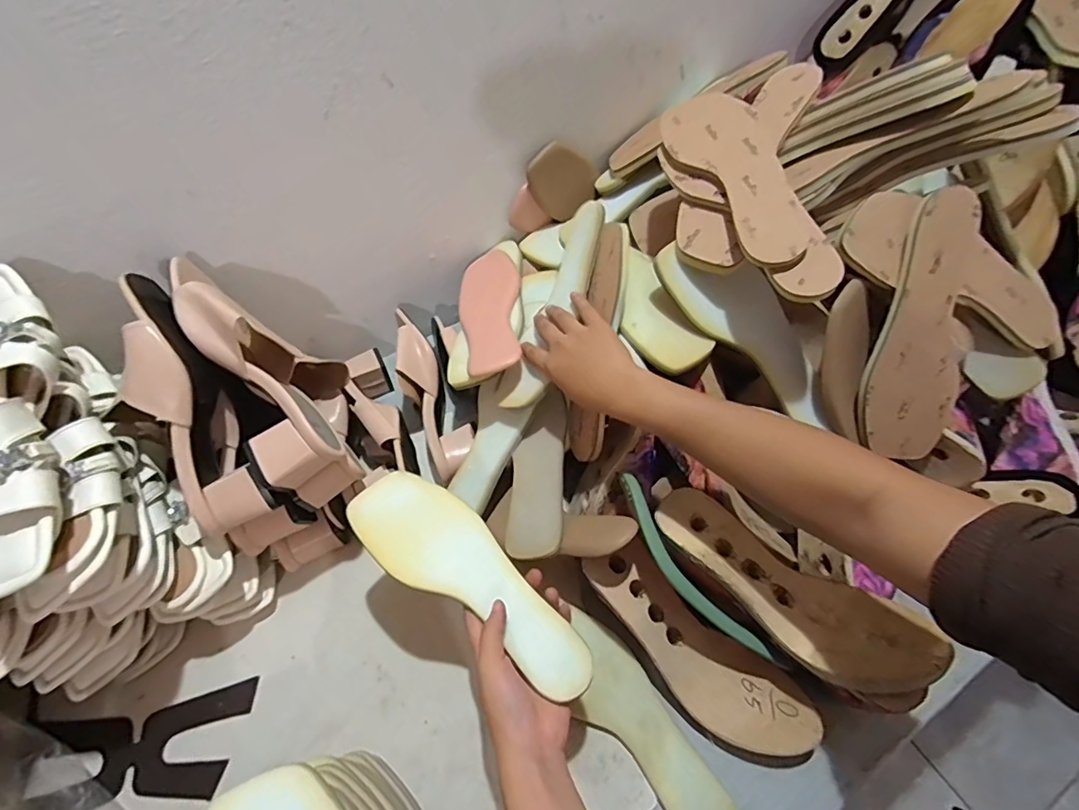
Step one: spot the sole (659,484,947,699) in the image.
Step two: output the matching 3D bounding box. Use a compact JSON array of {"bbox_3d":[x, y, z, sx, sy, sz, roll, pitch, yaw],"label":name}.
[{"bbox_3d":[0.207,0.154,0.444,0.230,0.041,0.083,33,64,22],"label":"sole"}]

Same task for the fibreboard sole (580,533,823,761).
[{"bbox_3d":[0.140,0.222,0.470,0.243,0.047,0.082,43,67,7],"label":"fibreboard sole"}]

